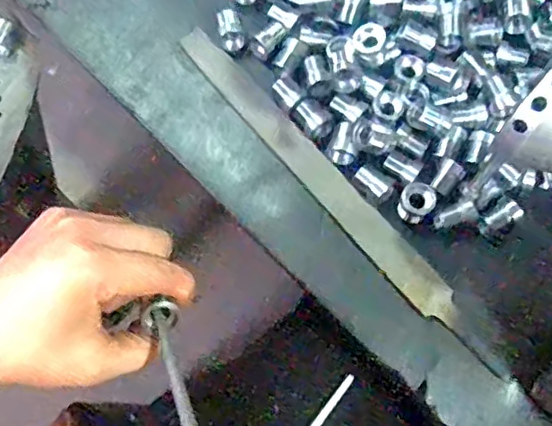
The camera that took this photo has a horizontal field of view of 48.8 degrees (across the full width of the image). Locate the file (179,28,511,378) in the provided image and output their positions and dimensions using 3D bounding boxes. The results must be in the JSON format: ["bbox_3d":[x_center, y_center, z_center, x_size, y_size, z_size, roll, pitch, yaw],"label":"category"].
[{"bbox_3d":[0.033,-0.017,0.392,0.022,0.013,0.292,-38,75,-13],"label":"file"}]

